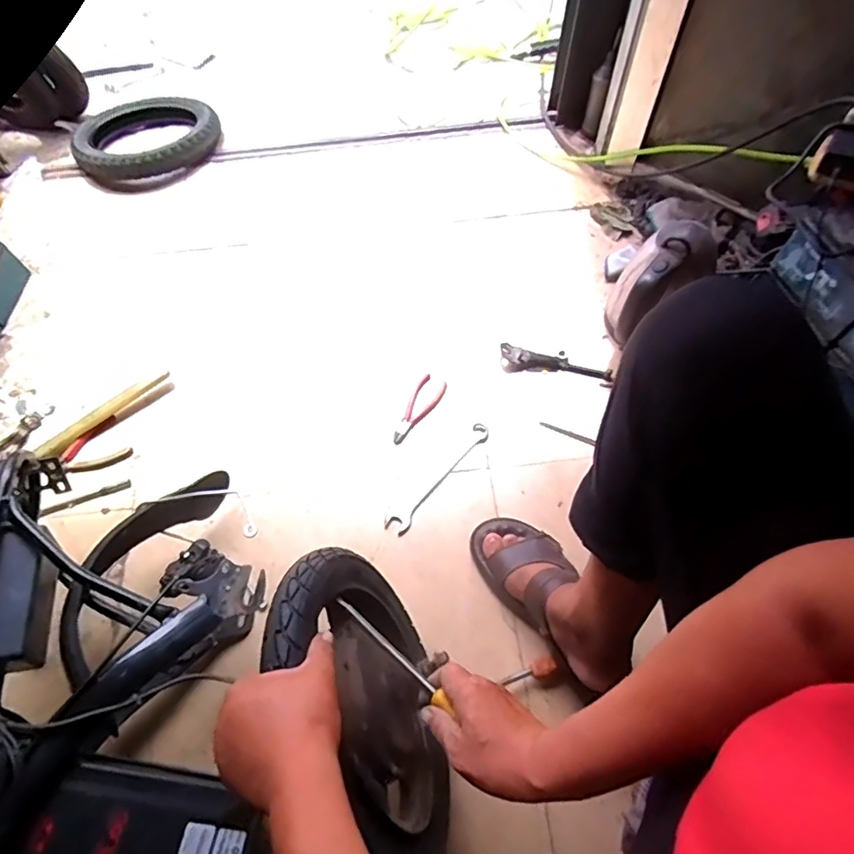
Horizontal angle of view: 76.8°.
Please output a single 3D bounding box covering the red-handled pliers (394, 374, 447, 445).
[{"bbox_3d":[-0.017,-0.031,0.950,0.049,0.016,0.139,26,67,15],"label":"red-handled pliers"}]

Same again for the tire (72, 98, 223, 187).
[{"bbox_3d":[-0.684,-0.712,1.315,0.322,0.073,0.289,-3,63,1],"label":"tire"}]

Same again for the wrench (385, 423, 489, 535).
[{"bbox_3d":[0.020,0.079,0.893,0.041,0.012,0.235,36,70,19],"label":"wrench"}]

